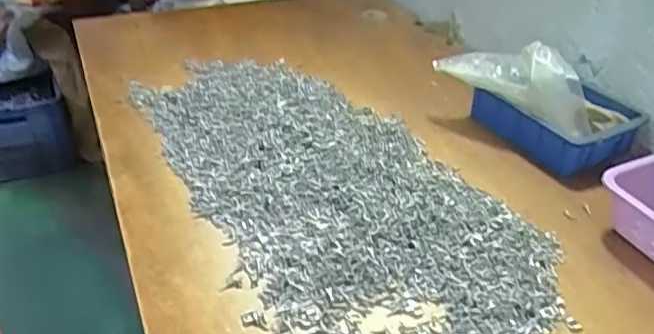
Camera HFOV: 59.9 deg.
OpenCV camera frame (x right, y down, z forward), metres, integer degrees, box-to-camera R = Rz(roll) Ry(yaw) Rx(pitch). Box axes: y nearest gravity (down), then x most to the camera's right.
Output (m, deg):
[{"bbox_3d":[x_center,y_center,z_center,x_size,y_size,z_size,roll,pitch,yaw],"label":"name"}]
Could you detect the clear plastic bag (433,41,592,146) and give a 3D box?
[{"bbox_3d":[0.293,-0.134,0.902,0.256,0.099,0.065,23,42,31],"label":"clear plastic bag"}]

